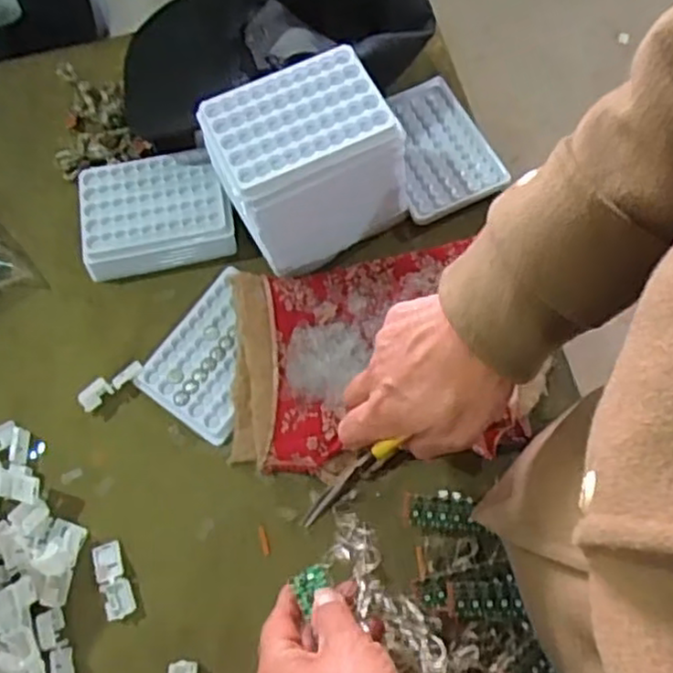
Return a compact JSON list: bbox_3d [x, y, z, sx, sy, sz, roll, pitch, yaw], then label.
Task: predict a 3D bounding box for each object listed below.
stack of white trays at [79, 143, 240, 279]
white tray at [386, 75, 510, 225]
[{"bbox_3d":[-0.157,-0.109,0.616,0.126,0.033,0.090,-12,68,-2],"label":"stack of white trays"},{"bbox_3d":[0.087,-0.173,0.642,0.089,0.010,0.129,-22,68,-6],"label":"white tray"}]

